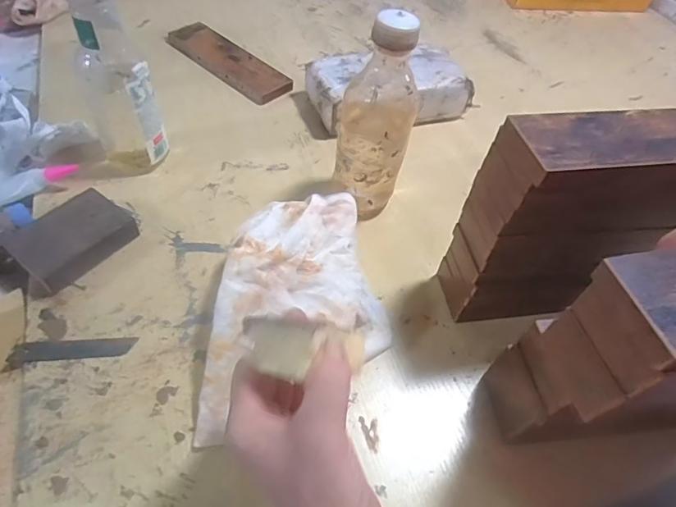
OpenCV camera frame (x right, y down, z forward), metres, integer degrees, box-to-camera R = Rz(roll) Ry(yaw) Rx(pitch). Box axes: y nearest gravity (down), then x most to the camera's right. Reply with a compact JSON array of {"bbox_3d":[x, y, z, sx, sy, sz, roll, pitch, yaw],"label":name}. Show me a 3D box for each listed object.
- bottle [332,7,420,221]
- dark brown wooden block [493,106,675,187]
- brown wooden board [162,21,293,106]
[{"bbox_3d":[0.037,-0.130,0.460,0.071,0.212,0.067,11,52,3],"label":"bottle"},{"bbox_3d":[0.224,-0.077,0.331,0.205,0.023,0.070,-4,53,-9],"label":"dark brown wooden block"},{"bbox_3d":[-0.161,-0.287,0.679,0.213,0.017,0.072,40,59,23],"label":"brown wooden board"}]

